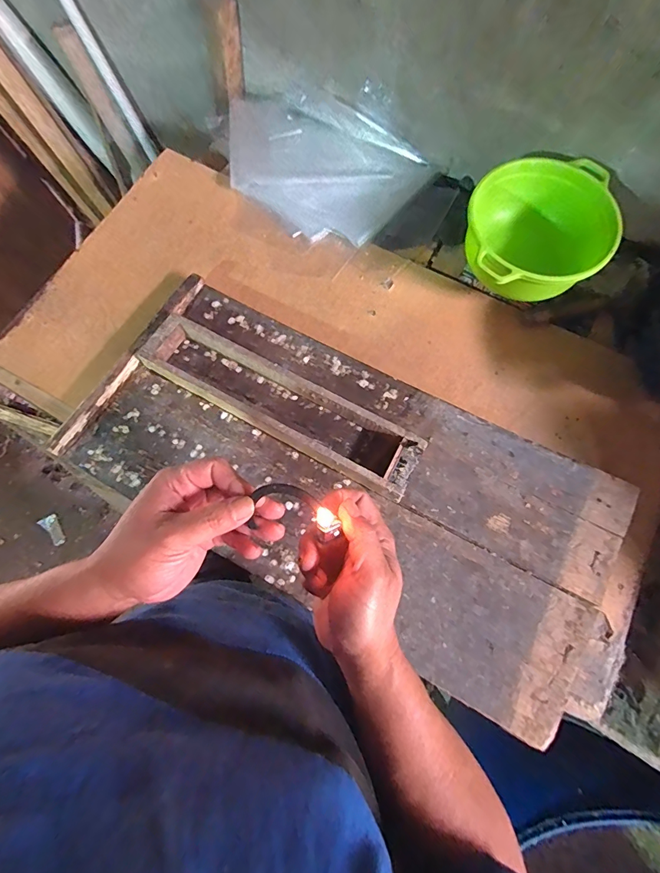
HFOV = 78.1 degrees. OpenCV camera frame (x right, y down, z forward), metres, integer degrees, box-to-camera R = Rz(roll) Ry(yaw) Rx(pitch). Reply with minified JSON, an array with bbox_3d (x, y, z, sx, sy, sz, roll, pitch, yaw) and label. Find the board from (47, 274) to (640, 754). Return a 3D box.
[{"bbox_3d":[0.032,0.060,0.556,0.786,0.055,0.351,28,74,10],"label":"board"}]

